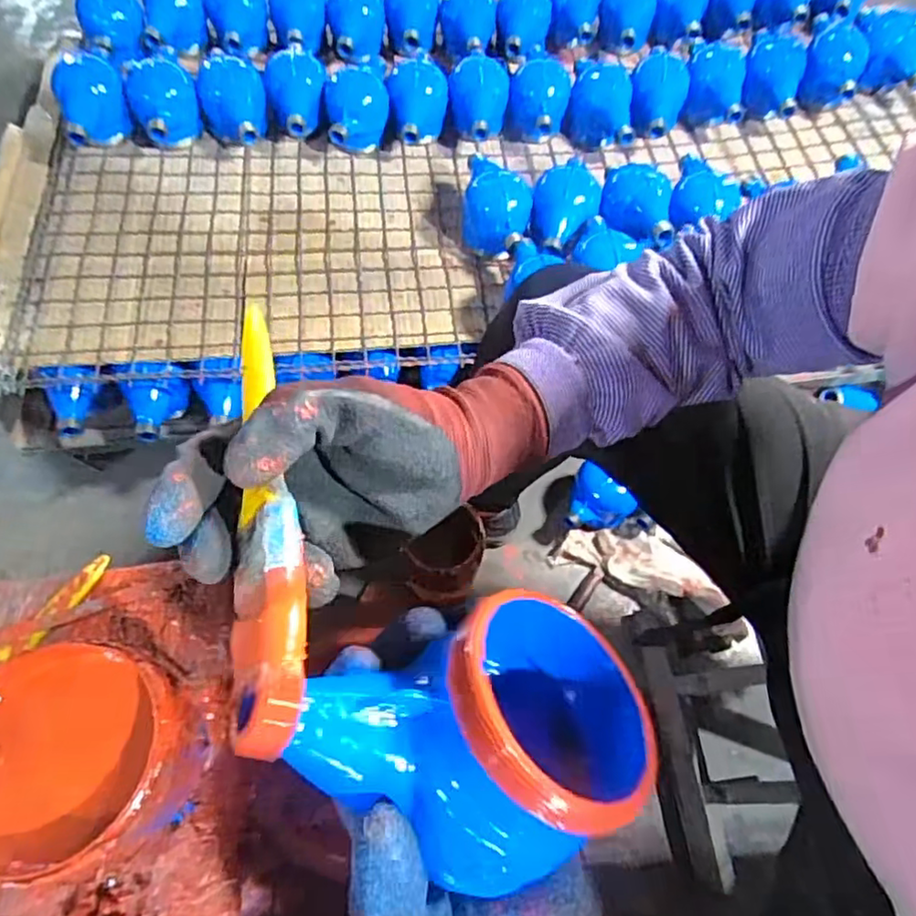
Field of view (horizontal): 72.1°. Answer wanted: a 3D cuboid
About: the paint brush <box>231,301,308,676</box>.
[{"bbox_3d":[-0.077,0.001,0.246,0.024,0.022,0.173,-11,50,-9],"label":"paint brush"}]

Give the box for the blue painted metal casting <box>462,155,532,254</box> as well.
[{"bbox_3d":[0.050,-0.313,0.798,0.084,0.083,0.122,8,62,1],"label":"blue painted metal casting"}]

